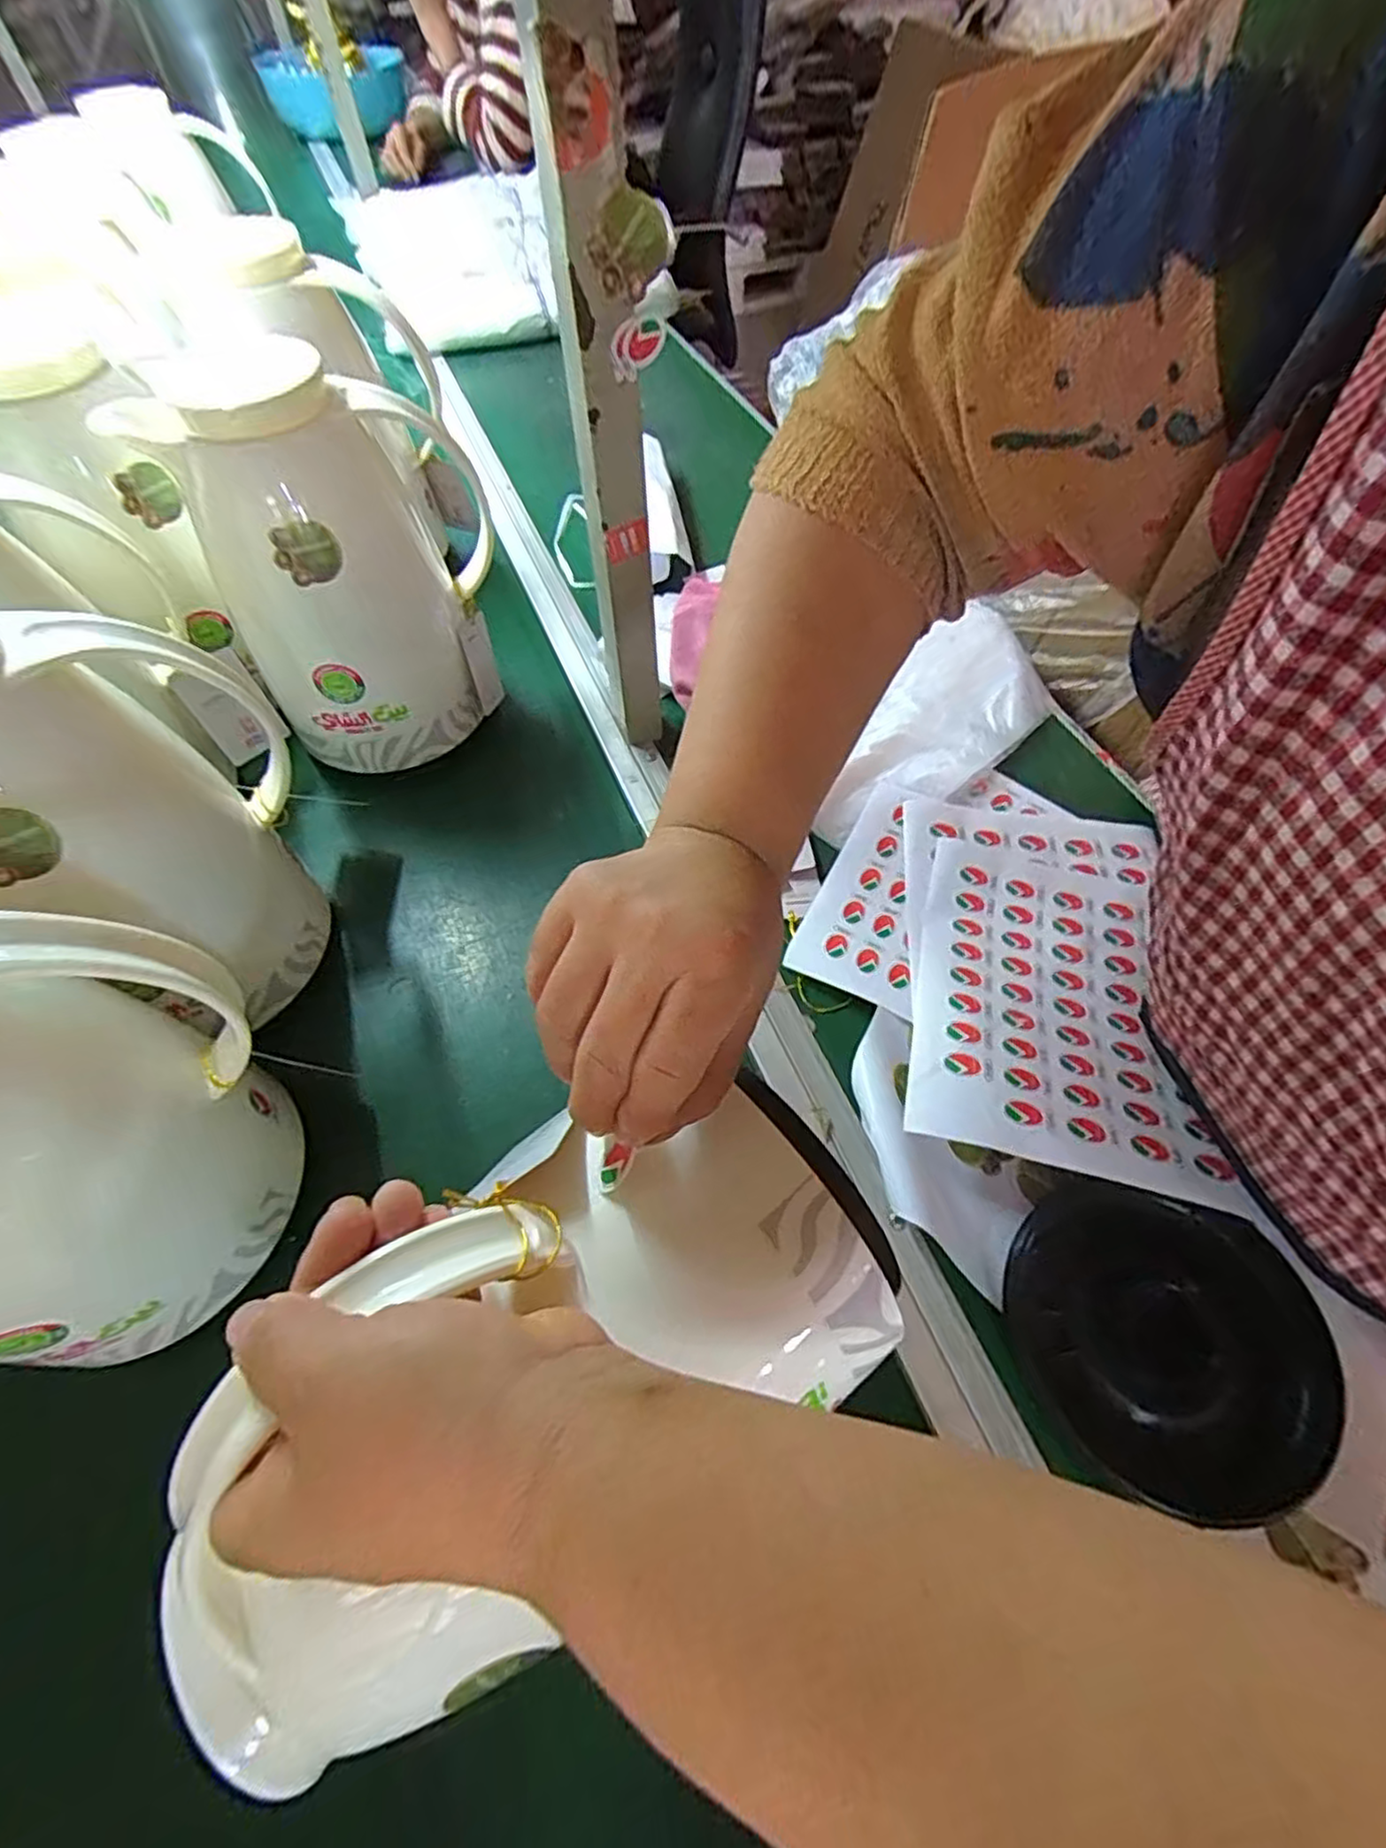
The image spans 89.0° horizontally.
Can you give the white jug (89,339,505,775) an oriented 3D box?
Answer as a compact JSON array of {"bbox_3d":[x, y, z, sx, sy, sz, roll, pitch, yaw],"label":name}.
[{"bbox_3d":[-0.249,-0.239,0.497,0.142,0.260,0.166,21,61,14],"label":"white jug"}]

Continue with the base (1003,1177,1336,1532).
[{"bbox_3d":[0.227,0.200,0.342,0.136,0.021,0.129,-1,58,1],"label":"base"}]

